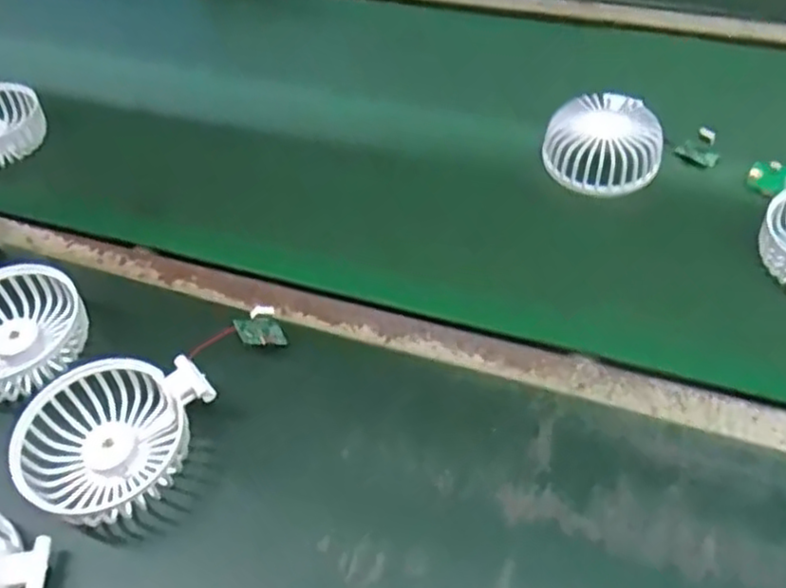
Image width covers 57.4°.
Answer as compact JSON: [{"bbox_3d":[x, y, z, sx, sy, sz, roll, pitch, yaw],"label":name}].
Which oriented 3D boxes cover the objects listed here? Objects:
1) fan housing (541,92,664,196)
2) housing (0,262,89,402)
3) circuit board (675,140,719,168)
[{"bbox_3d":[0.162,-0.118,0.553,0.085,0.038,0.080,10,51,12],"label":"fan housing"},{"bbox_3d":[-0.242,0.023,0.457,0.087,0.039,0.084,-2,49,2],"label":"housing"},{"bbox_3d":[0.240,-0.111,0.566,0.032,0.004,0.015,28,57,25],"label":"circuit board"}]

